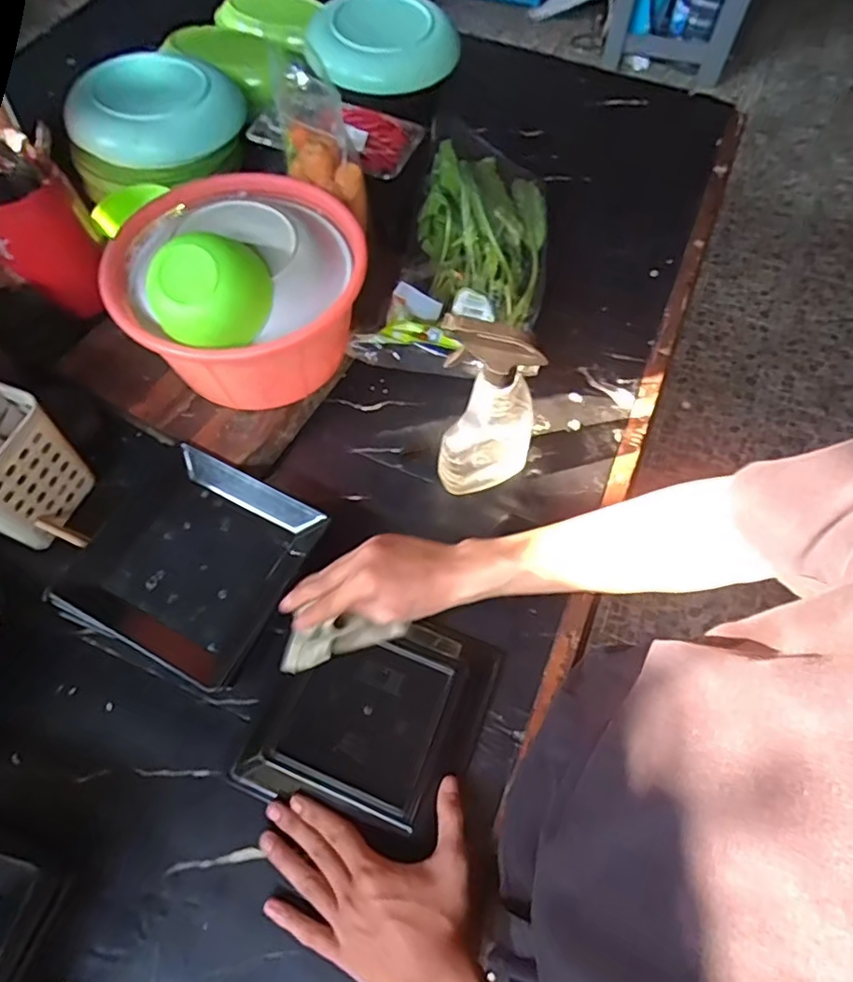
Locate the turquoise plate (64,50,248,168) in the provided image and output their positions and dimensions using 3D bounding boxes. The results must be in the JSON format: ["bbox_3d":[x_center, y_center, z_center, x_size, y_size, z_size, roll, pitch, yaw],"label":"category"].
[{"bbox_3d":[-0.381,-0.558,0.854,0.218,0.053,0.202,1,63,-2],"label":"turquoise plate"}]

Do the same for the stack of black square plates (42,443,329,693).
[{"bbox_3d":[-0.235,0.067,0.595,0.201,0.032,0.195,24,64,10],"label":"stack of black square plates"}]

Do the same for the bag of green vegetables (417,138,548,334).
[{"bbox_3d":[0.075,-0.333,0.766,0.164,0.091,0.292,9,63,2],"label":"bag of green vegetables"}]

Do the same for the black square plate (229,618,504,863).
[{"bbox_3d":[-0.045,0.196,0.534,0.181,0.023,0.187,21,64,8],"label":"black square plate"}]

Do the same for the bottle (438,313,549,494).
[{"bbox_3d":[0.062,-0.081,0.574,0.098,0.220,0.062,-21,65,-13],"label":"bottle"}]

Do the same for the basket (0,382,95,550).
[{"bbox_3d":[-0.399,-0.016,0.579,0.066,0.121,0.120,25,64,10],"label":"basket"}]

